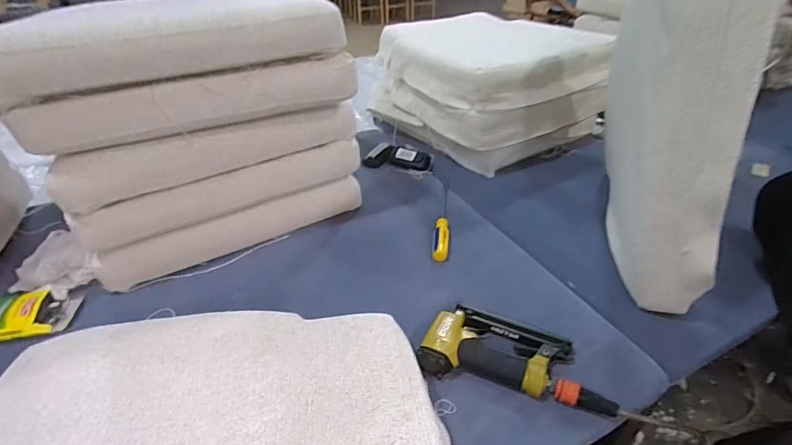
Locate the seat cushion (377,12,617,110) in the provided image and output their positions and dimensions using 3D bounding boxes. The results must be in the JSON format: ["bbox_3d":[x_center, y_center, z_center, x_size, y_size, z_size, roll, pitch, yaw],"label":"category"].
[{"bbox_3d":[0.263,-0.452,1.115,0.484,0.106,0.466,-17,40,-18],"label":"seat cushion"}]

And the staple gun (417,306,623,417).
[{"bbox_3d":[0.168,0.187,0.594,0.256,0.041,0.135,8,39,11],"label":"staple gun"}]

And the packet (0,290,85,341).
[{"bbox_3d":[-0.633,0.157,0.677,0.176,0.031,0.102,-4,38,-4],"label":"packet"}]

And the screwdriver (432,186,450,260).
[{"bbox_3d":[0.099,-0.016,0.877,0.031,0.024,0.267,4,38,6],"label":"screwdriver"}]

